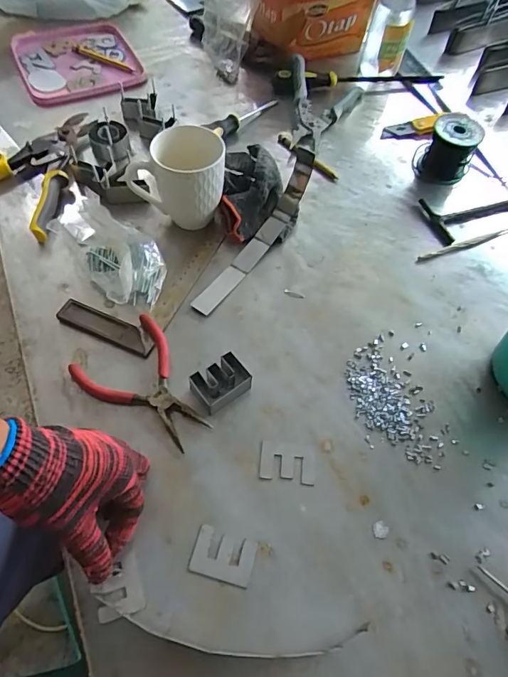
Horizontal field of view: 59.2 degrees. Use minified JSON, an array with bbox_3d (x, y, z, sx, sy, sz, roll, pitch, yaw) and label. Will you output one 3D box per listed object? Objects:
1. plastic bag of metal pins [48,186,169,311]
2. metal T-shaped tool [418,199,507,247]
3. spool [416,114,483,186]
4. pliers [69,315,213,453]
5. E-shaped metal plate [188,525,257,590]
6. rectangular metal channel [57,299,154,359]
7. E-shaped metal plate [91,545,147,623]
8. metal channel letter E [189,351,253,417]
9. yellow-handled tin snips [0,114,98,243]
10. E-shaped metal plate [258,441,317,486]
[{"bbox_3d":[-0.165,-0.099,0.515,0.138,0.069,0.077,38,64,18],"label":"plastic bag of metal pins"},{"bbox_3d":[0.347,-0.191,0.635,0.228,0.008,0.077,-18,62,-14],"label":"metal T-shaped tool"},{"bbox_3d":[0.283,-0.274,0.644,0.065,0.070,0.073,29,62,13],"label":"spool"},{"bbox_3d":[-0.109,0.051,0.460,0.098,0.016,0.141,-37,68,-22],"label":"pliers"},{"bbox_3d":[-0.027,0.191,0.392,0.053,0.004,0.039,14,59,5],"label":"E-shaped metal plate"},{"bbox_3d":[-0.164,-0.012,0.498,0.114,0.009,0.029,23,60,10],"label":"rectangular metal channel"},{"bbox_3d":[-0.115,0.208,0.376,0.038,0.006,0.047,-16,62,-13],"label":"E-shaped metal plate"},{"bbox_3d":[-0.035,0.046,0.461,0.053,0.028,0.036,-34,67,-21],"label":"metal channel letter E"},{"bbox_3d":[-0.300,-0.239,0.610,0.142,0.027,0.208,18,60,7],"label":"yellow-handled tin snips"},{"bbox_3d":[0.033,0.121,0.436,0.054,0.004,0.036,8,59,1],"label":"E-shaped metal plate"}]

